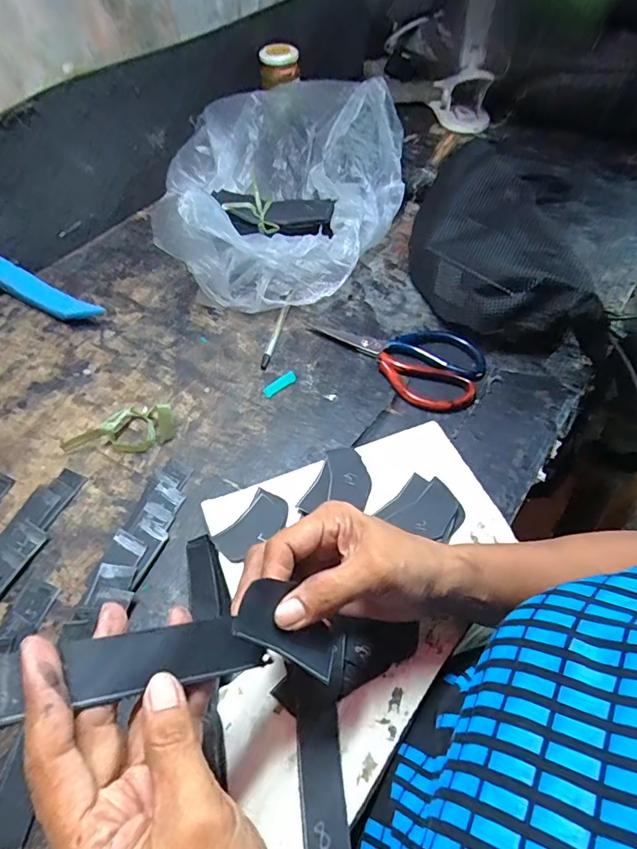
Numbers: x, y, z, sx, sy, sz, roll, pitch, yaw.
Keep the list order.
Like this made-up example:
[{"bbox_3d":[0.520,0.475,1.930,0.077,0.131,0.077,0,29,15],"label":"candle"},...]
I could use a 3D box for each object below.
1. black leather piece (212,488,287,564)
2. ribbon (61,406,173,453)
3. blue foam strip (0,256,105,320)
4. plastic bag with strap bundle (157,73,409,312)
[{"bbox_3d":[-0.051,0.079,0.379,0.033,0.006,0.061,30,60,20],"label":"black leather piece"},{"bbox_3d":[-0.189,0.003,0.449,0.100,0.033,0.049,-21,57,-14],"label":"ribbon"},{"bbox_3d":[-0.327,-0.154,0.567,0.171,0.028,0.032,26,59,18],"label":"blue foam strip"},{"bbox_3d":[-0.038,-0.311,0.615,0.316,0.125,0.361,-6,55,-4],"label":"plastic bag with strap bundle"}]

